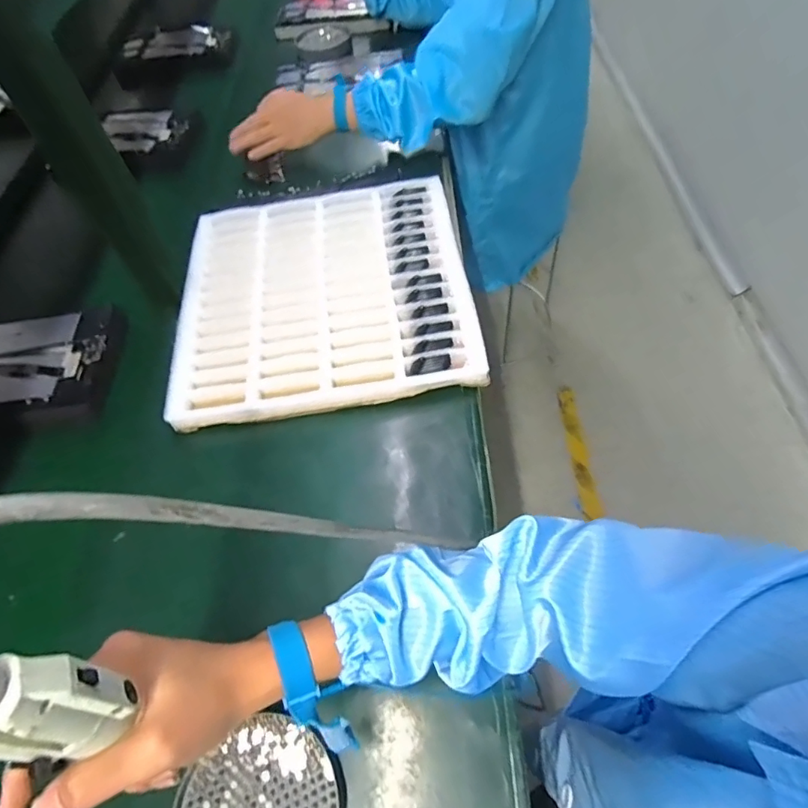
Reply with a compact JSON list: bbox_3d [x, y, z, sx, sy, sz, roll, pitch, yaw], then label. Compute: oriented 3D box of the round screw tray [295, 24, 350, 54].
[{"bbox_3d":[-0.169,-0.749,1.032,0.108,0.022,0.111,-3,57,5],"label":"round screw tray"}]

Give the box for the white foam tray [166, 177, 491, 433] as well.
[{"bbox_3d":[-0.098,-0.142,0.611,0.339,0.036,0.334,-8,56,1],"label":"white foam tray"}]

